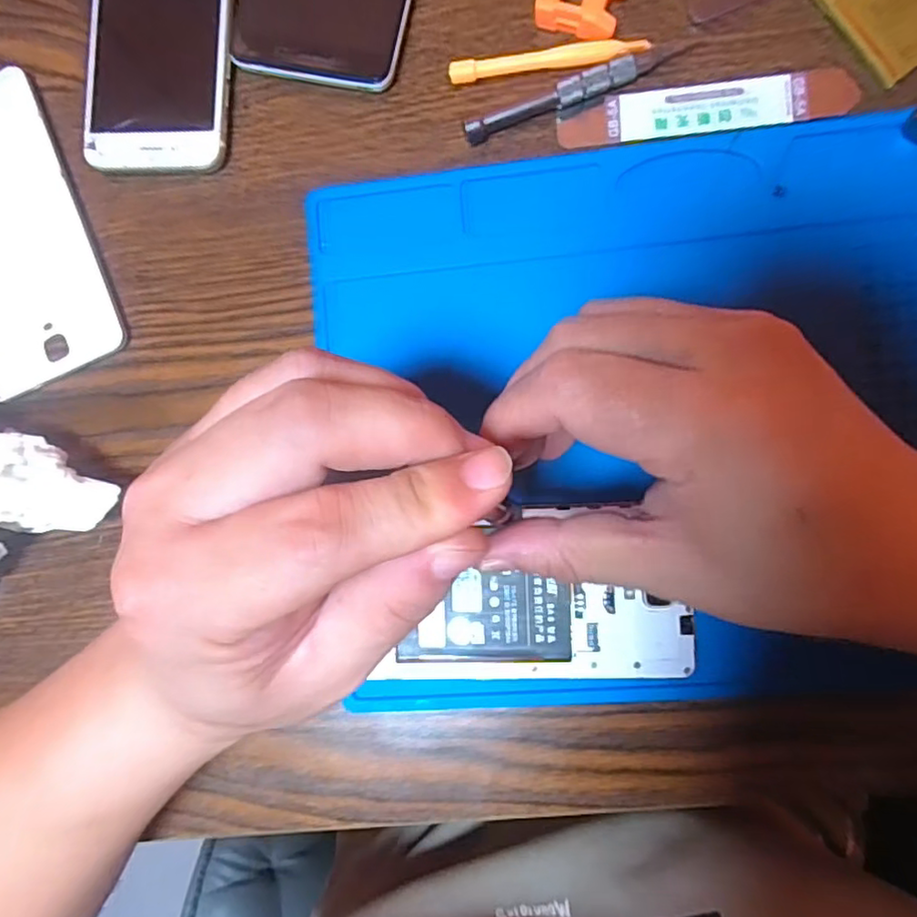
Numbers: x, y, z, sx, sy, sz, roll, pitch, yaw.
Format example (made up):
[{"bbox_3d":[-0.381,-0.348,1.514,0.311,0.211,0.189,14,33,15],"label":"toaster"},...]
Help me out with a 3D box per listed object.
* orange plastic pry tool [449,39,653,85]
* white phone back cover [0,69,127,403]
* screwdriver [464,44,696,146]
[{"bbox_3d":[0.038,-0.169,0.259,0.082,0.006,0.008,-4,88,6],"label":"orange plastic pry tool"},{"bbox_3d":[-0.209,-0.103,0.284,0.071,0.007,0.138,-22,87,5],"label":"white phone back cover"},{"bbox_3d":[0.050,-0.154,0.256,0.098,0.009,0.009,-20,87,5],"label":"screwdriver"}]

